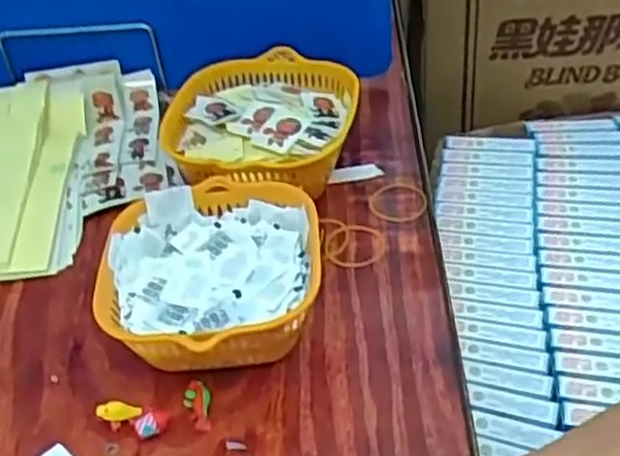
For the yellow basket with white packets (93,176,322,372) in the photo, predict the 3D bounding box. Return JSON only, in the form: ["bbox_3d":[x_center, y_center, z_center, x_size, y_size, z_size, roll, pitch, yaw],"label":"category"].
[{"bbox_3d":[-0.059,0.039,0.512,0.139,0.063,0.148,-5,41,3],"label":"yellow basket with white packets"}]

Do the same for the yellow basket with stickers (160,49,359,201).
[{"bbox_3d":[-0.042,-0.071,0.629,0.147,0.067,0.154,5,43,14],"label":"yellow basket with stickers"}]

